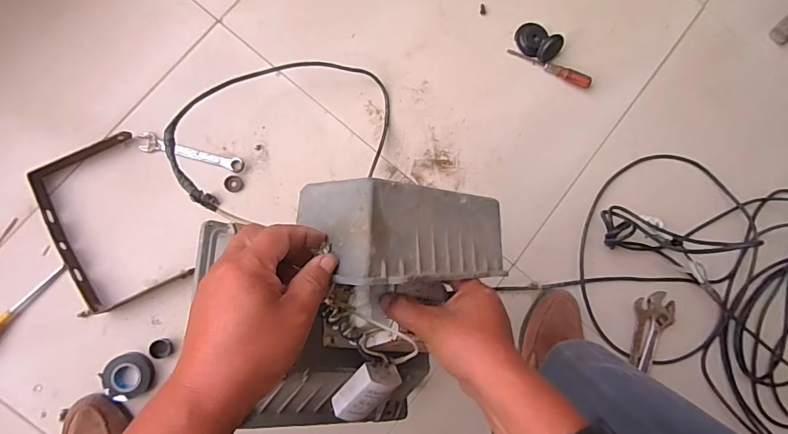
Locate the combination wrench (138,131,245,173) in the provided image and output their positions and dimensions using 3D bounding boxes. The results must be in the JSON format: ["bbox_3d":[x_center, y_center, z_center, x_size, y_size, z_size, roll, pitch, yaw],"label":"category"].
[{"bbox_3d":[-0.300,-0.094,0.657,0.151,0.008,0.028,15,85,-7],"label":"combination wrench"}]

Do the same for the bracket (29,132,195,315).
[{"bbox_3d":[-0.400,0.010,0.622,0.150,0.026,0.225,-26,91,-8],"label":"bracket"}]

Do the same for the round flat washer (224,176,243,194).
[{"bbox_3d":[-0.240,-0.049,0.666,0.027,0.004,0.025,0,87,-8],"label":"round flat washer"}]

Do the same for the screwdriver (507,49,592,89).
[{"bbox_3d":[0.262,-0.252,0.740,0.148,0.018,0.020,25,84,-6],"label":"screwdriver"}]

